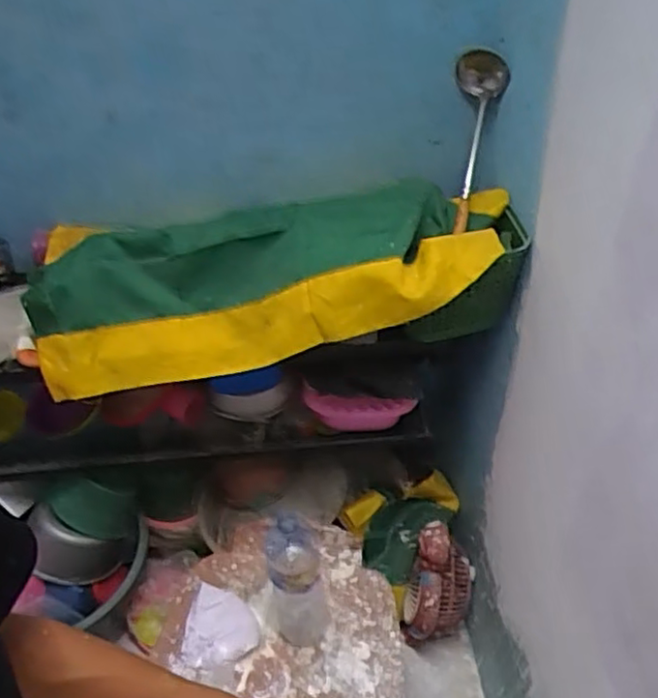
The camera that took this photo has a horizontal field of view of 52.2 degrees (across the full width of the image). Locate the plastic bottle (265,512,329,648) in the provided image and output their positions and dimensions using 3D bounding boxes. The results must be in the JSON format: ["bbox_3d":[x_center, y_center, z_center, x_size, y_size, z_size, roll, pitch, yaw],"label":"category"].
[{"bbox_3d":[-0.050,0.380,1.091,0.096,0.290,0.084,1,44,0],"label":"plastic bottle"}]

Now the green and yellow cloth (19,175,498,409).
[{"bbox_3d":[-0.090,-0.104,1.092,0.797,0.194,0.242,-12,44,5],"label":"green and yellow cloth"}]

